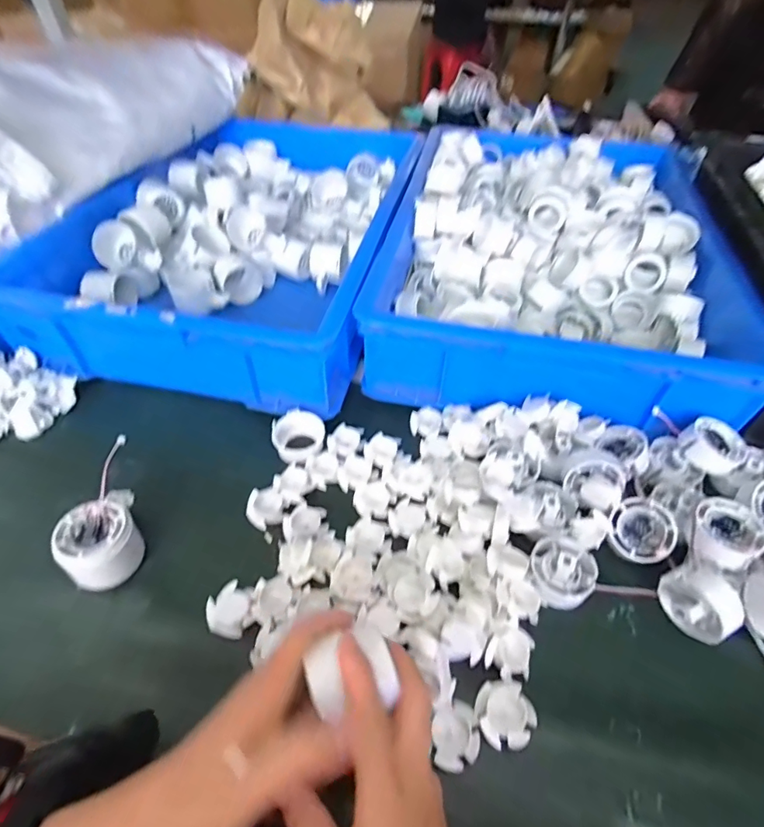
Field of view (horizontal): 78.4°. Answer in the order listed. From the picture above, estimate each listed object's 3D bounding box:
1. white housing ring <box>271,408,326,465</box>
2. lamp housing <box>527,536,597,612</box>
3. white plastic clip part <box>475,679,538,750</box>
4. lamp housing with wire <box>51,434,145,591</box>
[{"bbox_3d":[-0.088,0.026,0.505,0.052,0.032,0.053,1,49,-1],"label":"white housing ring"},{"bbox_3d":[0.156,0.133,0.401,0.053,0.024,0.062,28,54,21],"label":"lamp housing"},{"bbox_3d":[0.089,0.216,0.337,0.038,0.008,0.041,-9,50,-9],"label":"white plastic clip part"},{"bbox_3d":[-0.246,0.095,0.416,0.062,0.053,0.114,-17,52,-15],"label":"lamp housing with wire"}]

